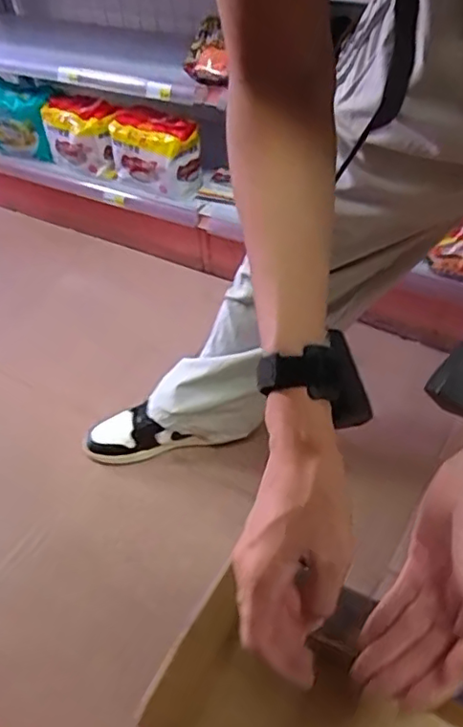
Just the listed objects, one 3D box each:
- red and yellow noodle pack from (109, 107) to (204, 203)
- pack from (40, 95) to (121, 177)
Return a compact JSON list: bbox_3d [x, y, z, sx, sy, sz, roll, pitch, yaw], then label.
[{"bbox_3d":[-0.166,-0.443,1.273,0.187,0.152,0.101,30,55,32],"label":"red and yellow noodle pack"},{"bbox_3d":[-0.328,-0.514,1.339,0.175,0.136,0.099,11,47,17],"label":"pack"}]

